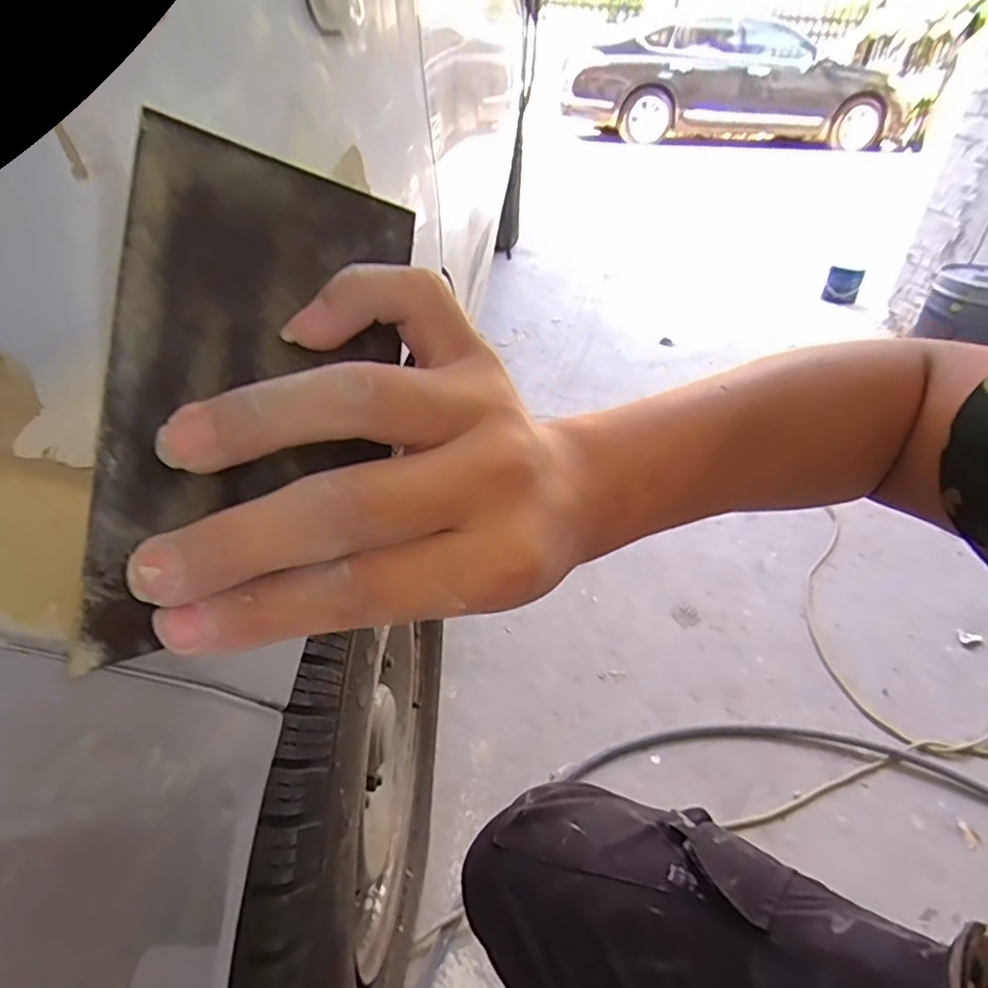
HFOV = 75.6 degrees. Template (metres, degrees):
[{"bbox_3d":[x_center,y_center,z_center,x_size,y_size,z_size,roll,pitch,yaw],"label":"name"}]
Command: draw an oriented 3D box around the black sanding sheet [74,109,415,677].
[{"bbox_3d":[-0.063,-0.025,0.173,0.072,0.133,0.006,8,-5,-32],"label":"black sanding sheet"}]

